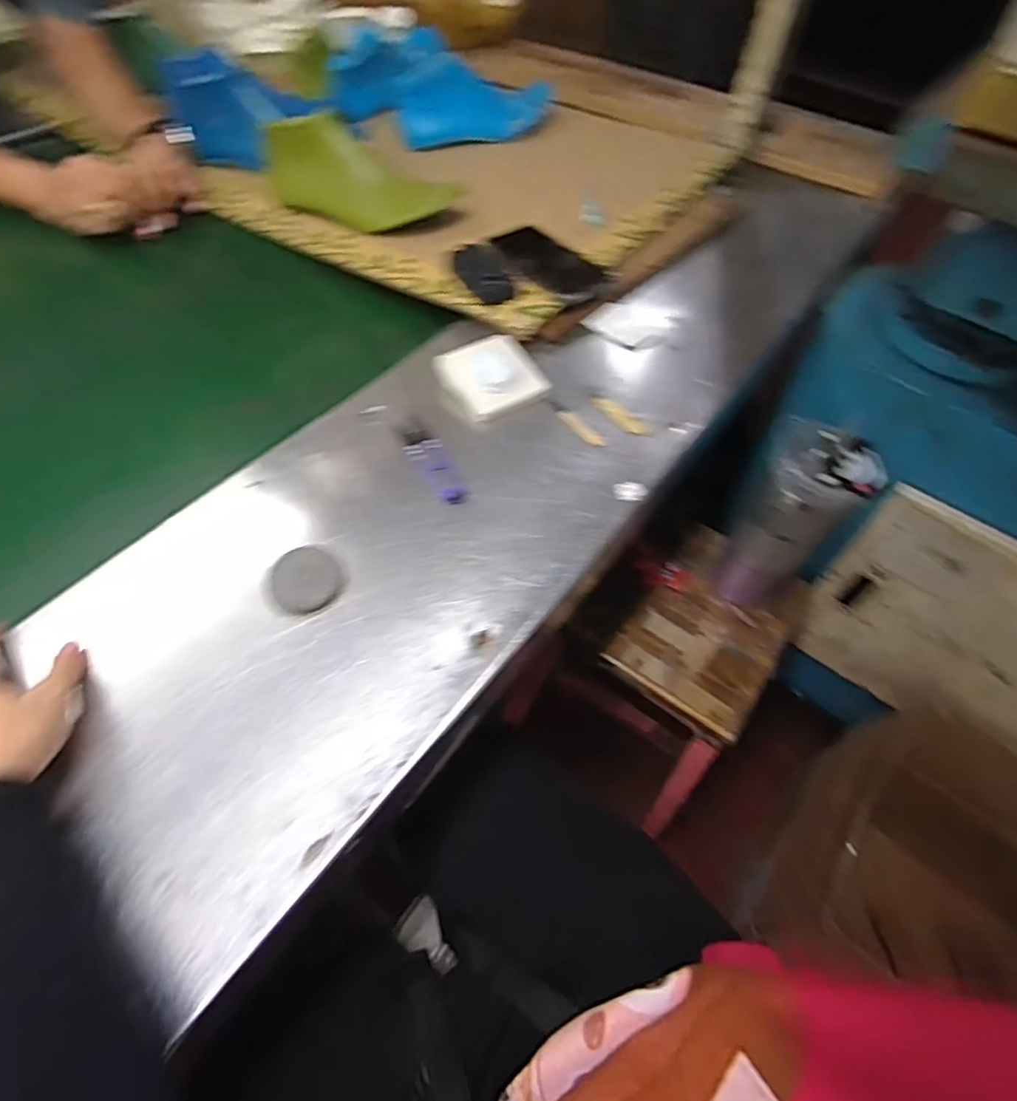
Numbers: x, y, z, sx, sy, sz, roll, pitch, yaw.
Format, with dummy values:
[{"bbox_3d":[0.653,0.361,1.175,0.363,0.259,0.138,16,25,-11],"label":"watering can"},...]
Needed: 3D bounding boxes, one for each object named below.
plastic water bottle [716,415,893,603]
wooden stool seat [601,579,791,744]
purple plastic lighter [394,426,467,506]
[{"bbox_3d":[0.315,-0.030,0.679,0.105,0.232,0.084,35,60,19],"label":"plastic water bottle"},{"bbox_3d":[0.240,0.119,0.735,0.174,0.016,0.182,34,60,18],"label":"wooden stool seat"},{"bbox_3d":[-0.068,-0.080,0.537,0.031,0.007,0.105,-23,60,-18],"label":"purple plastic lighter"}]

